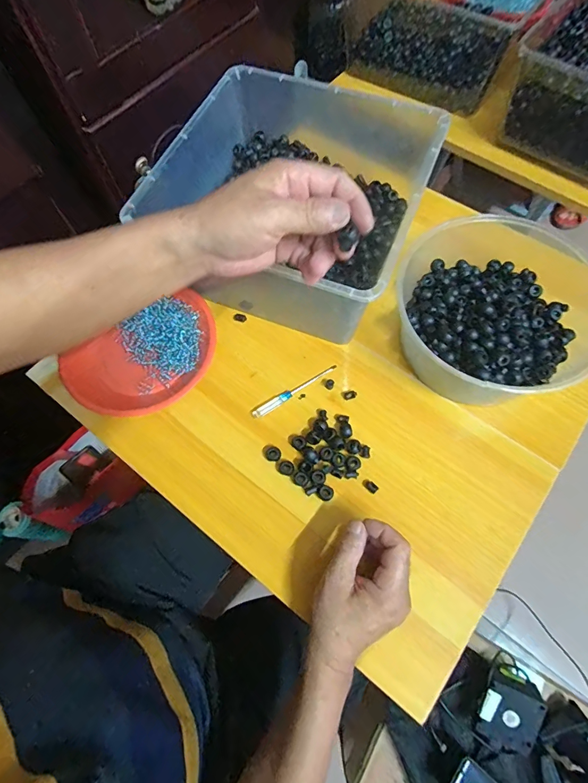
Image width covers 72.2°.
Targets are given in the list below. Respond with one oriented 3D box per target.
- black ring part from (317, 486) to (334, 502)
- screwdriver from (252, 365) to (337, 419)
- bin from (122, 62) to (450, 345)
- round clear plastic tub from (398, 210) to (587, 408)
[{"bbox_3d":[0.036,0.115,0.456,0.017,0.007,0.017,0,67,1],"label":"black ring part"},{"bbox_3d":[0.001,-0.002,0.512,0.123,0.009,0.012,-34,71,-12],"label":"screwdriver"},{"bbox_3d":[0.005,-0.238,0.534,0.293,0.151,0.308,20,69,9],"label":"bin"},{"bbox_3d":[0.250,-0.100,0.488,0.239,0.103,0.223,0,67,1],"label":"round clear plastic tub"}]

